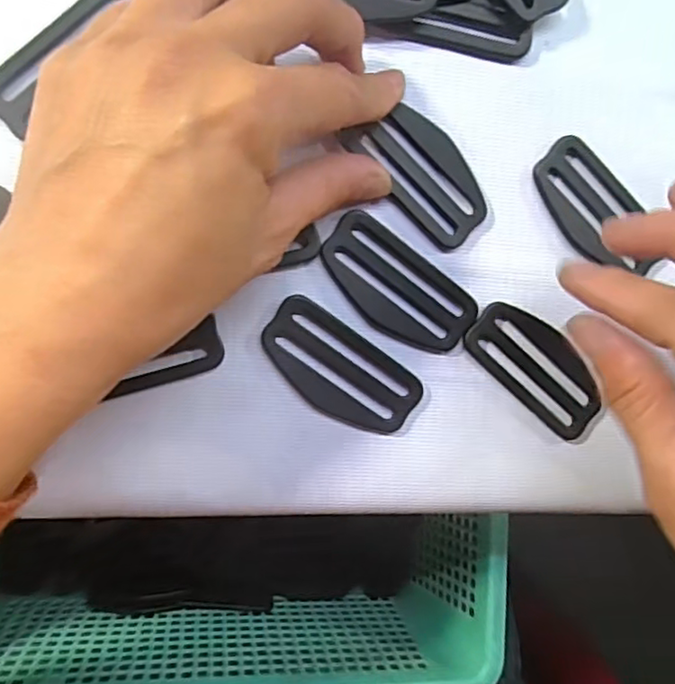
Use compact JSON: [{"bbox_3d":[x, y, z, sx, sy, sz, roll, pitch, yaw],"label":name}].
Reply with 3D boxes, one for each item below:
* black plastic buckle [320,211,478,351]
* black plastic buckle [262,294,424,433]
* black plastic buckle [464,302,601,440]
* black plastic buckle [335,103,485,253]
[{"bbox_3d":[0.021,-0.019,0.219,0.059,0.004,0.028,36,82,-7],"label":"black plastic buckle"},{"bbox_3d":[0.001,0.010,0.219,0.059,0.004,0.028,37,82,-7],"label":"black plastic buckle"},{"bbox_3d":[0.074,0.008,0.229,0.058,0.004,0.027,41,82,-6],"label":"black plastic buckle"},{"bbox_3d":[0.031,-0.059,0.218,0.029,0.004,0.053,-43,97,-4],"label":"black plastic buckle"}]

